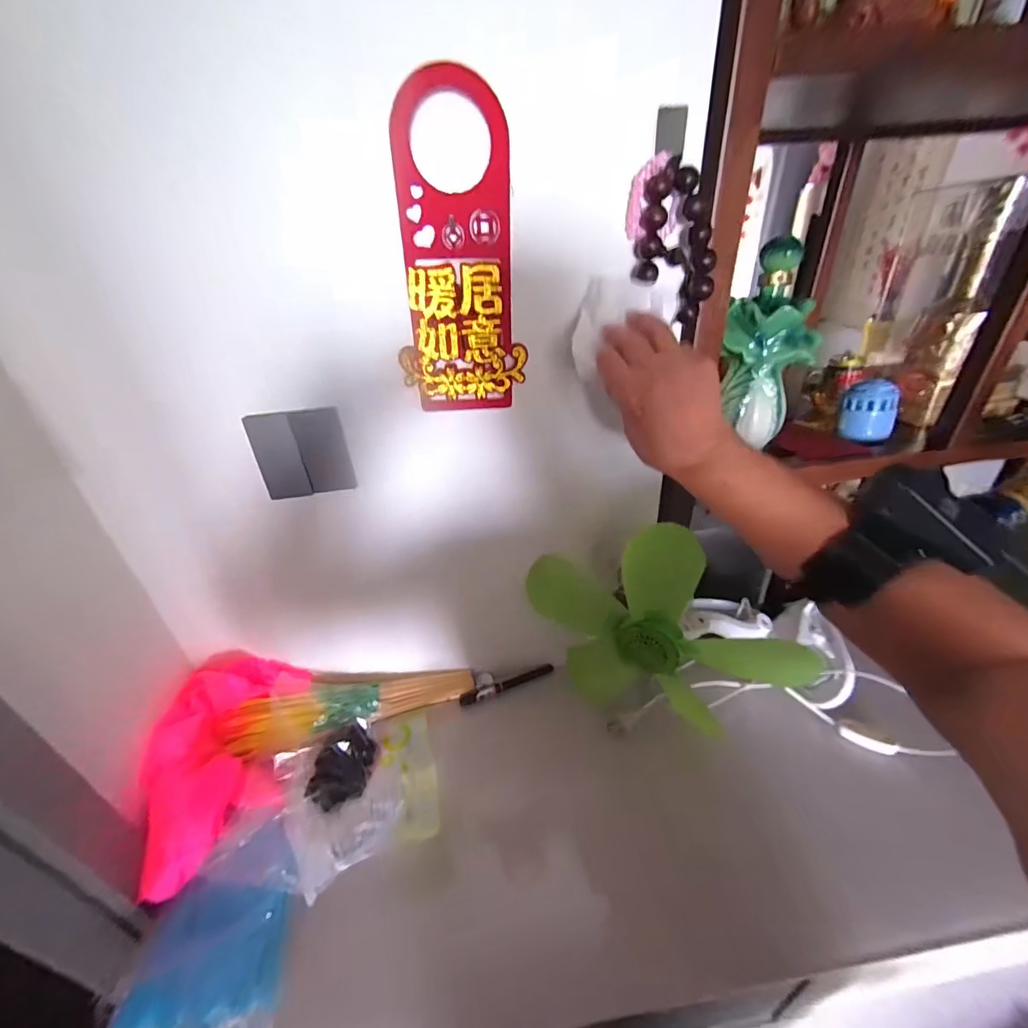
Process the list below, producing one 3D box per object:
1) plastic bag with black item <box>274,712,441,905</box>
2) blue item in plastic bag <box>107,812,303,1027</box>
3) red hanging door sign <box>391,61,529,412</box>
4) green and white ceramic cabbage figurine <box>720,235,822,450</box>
[{"bbox_3d":[-0.174,0.309,0.493,0.167,0.039,0.165,-14,33,-14],"label":"plastic bag with black item"},{"bbox_3d":[-0.272,0.387,0.379,0.145,0.051,0.174,-10,32,-8],"label":"blue item in plastic bag"},{"bbox_3d":[-0.051,-0.208,0.375,0.106,0.235,0.009,-7,32,-4],"label":"red hanging door sign"},{"bbox_3d":[0.315,-0.205,0.543,0.102,0.207,0.074,15,37,29],"label":"green and white ceramic cabbage figurine"}]

